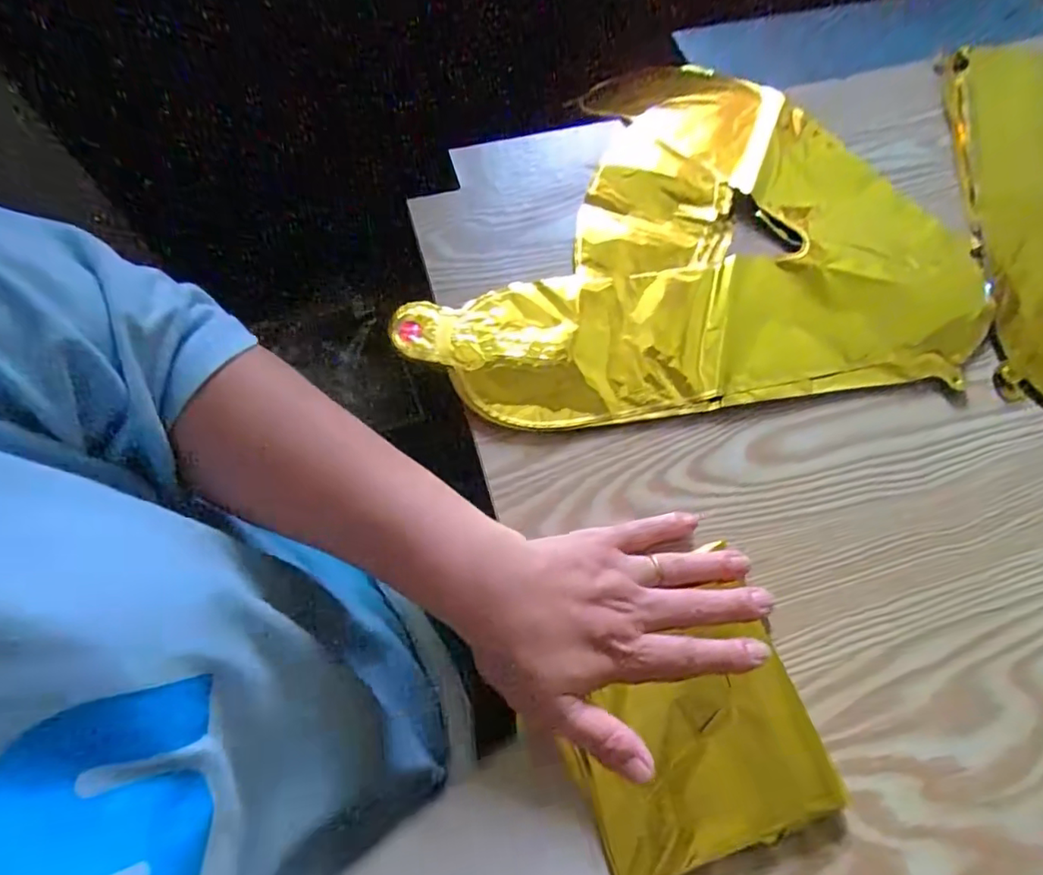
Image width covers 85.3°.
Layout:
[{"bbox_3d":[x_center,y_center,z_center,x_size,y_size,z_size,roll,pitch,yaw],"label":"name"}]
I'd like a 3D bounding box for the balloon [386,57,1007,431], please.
[{"bbox_3d":[0.148,-0.120,0.399,0.319,0.018,0.356,28,69,8],"label":"balloon"}]

